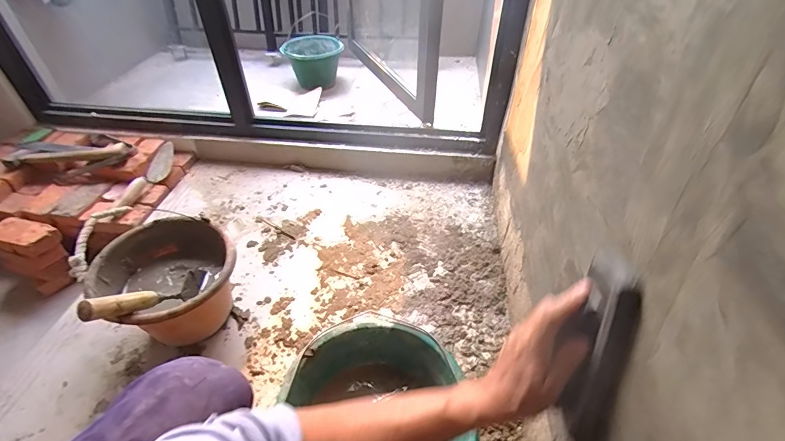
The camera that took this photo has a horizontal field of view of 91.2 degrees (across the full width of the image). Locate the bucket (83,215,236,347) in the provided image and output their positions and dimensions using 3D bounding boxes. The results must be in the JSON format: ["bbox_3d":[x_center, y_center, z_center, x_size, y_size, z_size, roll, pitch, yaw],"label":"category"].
[{"bbox_3d":[-0.418,0.139,0.763,0.240,0.188,0.220,0,43,0],"label":"bucket"}]

